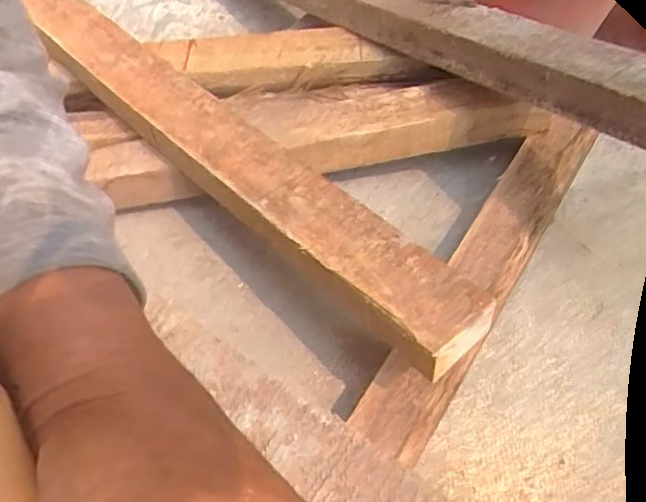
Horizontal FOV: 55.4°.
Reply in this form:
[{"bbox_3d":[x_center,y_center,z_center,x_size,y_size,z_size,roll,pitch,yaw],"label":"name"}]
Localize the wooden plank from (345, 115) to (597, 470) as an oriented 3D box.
[{"bbox_3d":[0.134,0.009,0.505,0.058,0.048,0.365,28,64,17],"label":"wooden plank"}]

